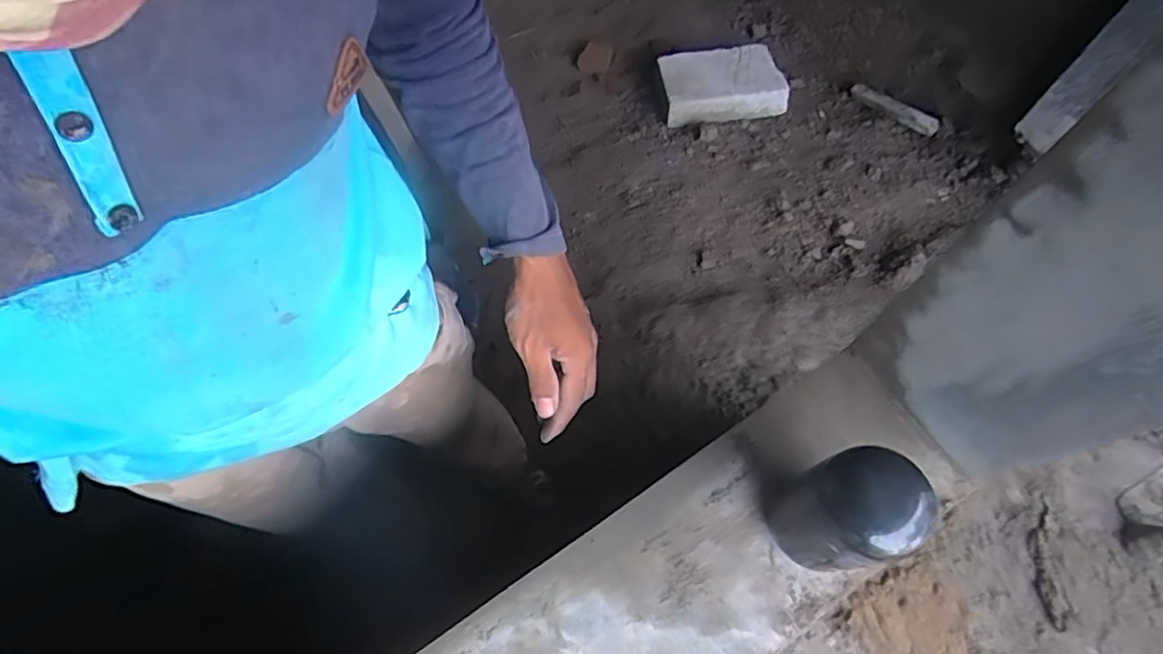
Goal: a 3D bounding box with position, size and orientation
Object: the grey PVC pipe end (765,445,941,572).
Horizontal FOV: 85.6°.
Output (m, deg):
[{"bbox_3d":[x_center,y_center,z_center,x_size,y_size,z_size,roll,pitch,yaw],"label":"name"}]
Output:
[{"bbox_3d":[0.171,0.121,0.410,0.068,0.124,0.066,-17,67,-8],"label":"grey PVC pipe end"}]

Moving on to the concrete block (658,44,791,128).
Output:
[{"bbox_3d":[0.403,-0.705,1.802,0.343,0.103,0.201,-7,66,-4],"label":"concrete block"}]

